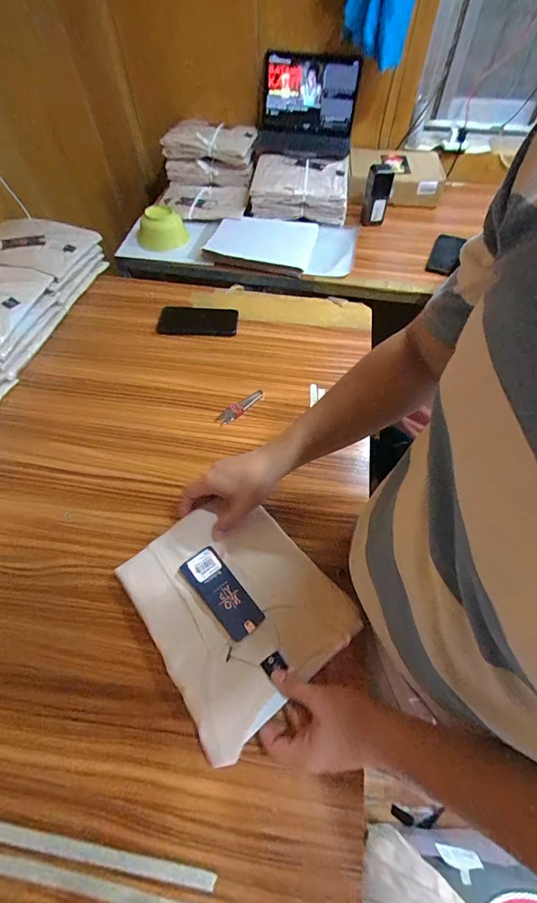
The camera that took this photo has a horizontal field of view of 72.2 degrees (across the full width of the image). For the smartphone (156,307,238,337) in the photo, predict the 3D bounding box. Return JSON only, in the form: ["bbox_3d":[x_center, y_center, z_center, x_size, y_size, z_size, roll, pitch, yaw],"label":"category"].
[{"bbox_3d":[-0.149,-0.277,0.781,0.165,0.015,0.082,4,65,-3],"label":"smartphone"}]

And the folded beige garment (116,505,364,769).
[{"bbox_3d":[-0.041,0.183,0.467,0.213,0.018,0.246,-32,63,-20],"label":"folded beige garment"}]

